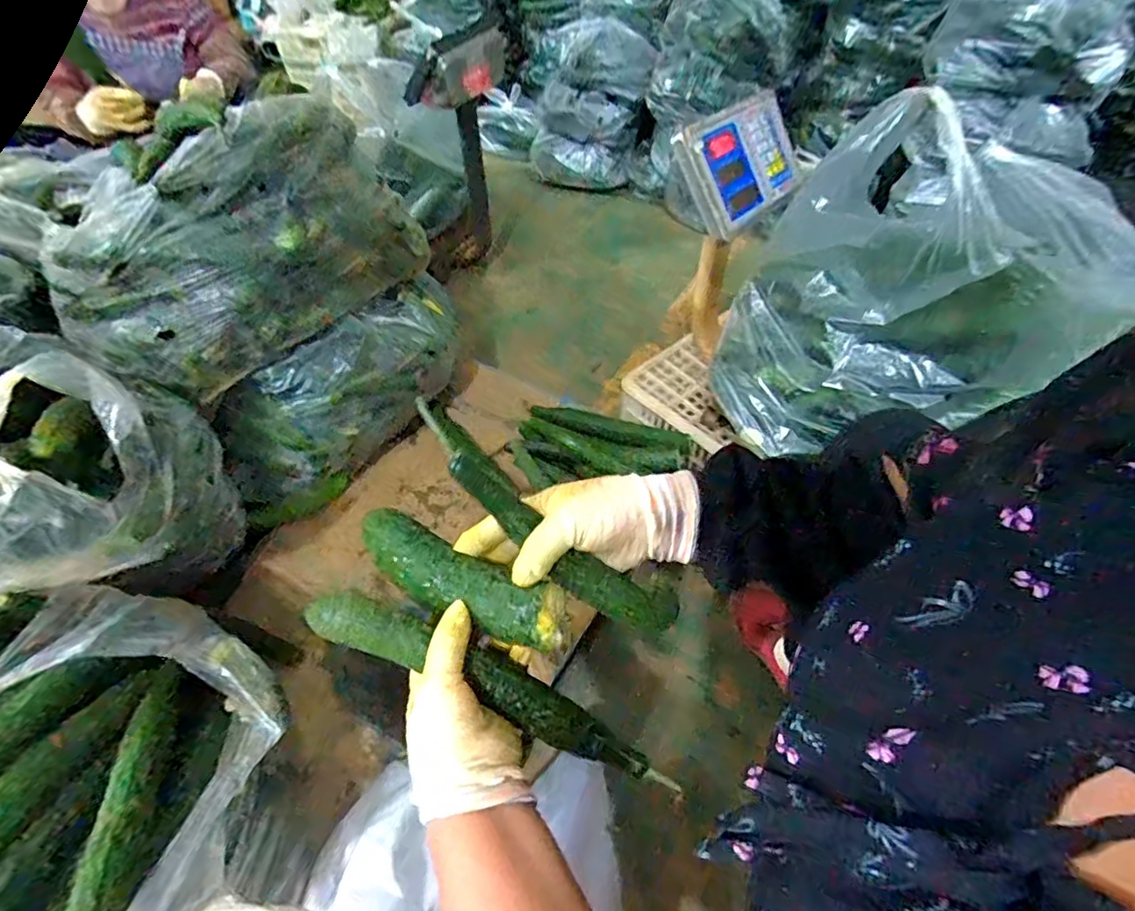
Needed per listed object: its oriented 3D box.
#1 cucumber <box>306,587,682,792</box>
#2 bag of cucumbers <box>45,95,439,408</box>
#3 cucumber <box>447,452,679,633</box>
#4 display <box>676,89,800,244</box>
[{"bbox_3d":[-0.055,0.161,0.388,0.278,0.032,0.033,26,52,2],"label":"cucumber"},{"bbox_3d":[-0.400,-0.295,0.727,0.154,0.233,0.455,24,54,21],"label":"bag of cucumbers"},{"bbox_3d":[-0.005,0.067,0.393,0.194,0.025,0.032,39,54,-9],"label":"cucumber"},{"bbox_3d":[0.246,-0.402,0.750,0.098,0.107,0.248,32,57,26],"label":"display"}]

